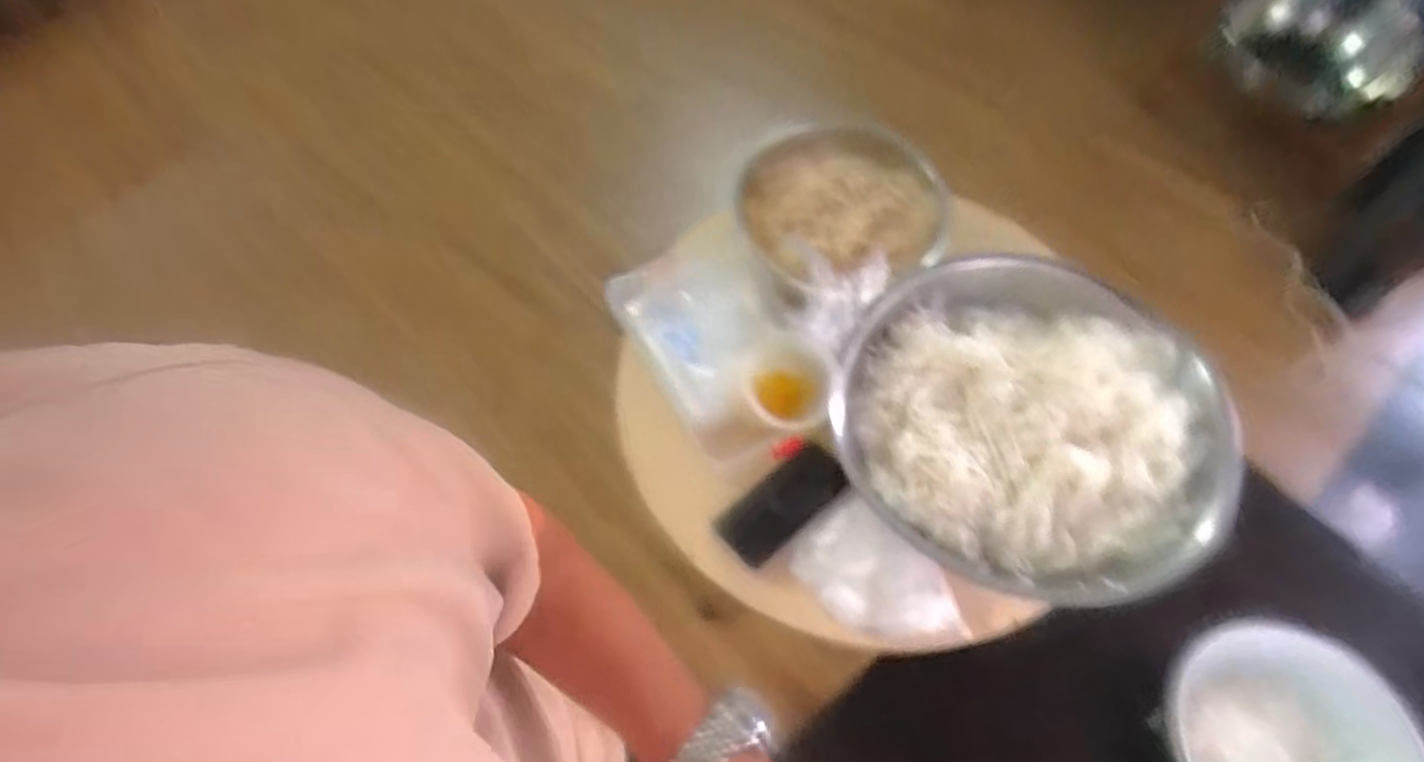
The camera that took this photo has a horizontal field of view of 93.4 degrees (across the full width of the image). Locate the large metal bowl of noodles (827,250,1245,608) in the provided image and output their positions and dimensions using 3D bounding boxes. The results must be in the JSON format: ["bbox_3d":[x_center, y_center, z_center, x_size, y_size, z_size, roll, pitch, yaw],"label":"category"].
[{"bbox_3d":[0.295,0.040,0.618,0.285,0.123,0.323,-36,66,-17],"label":"large metal bowl of noodles"}]

